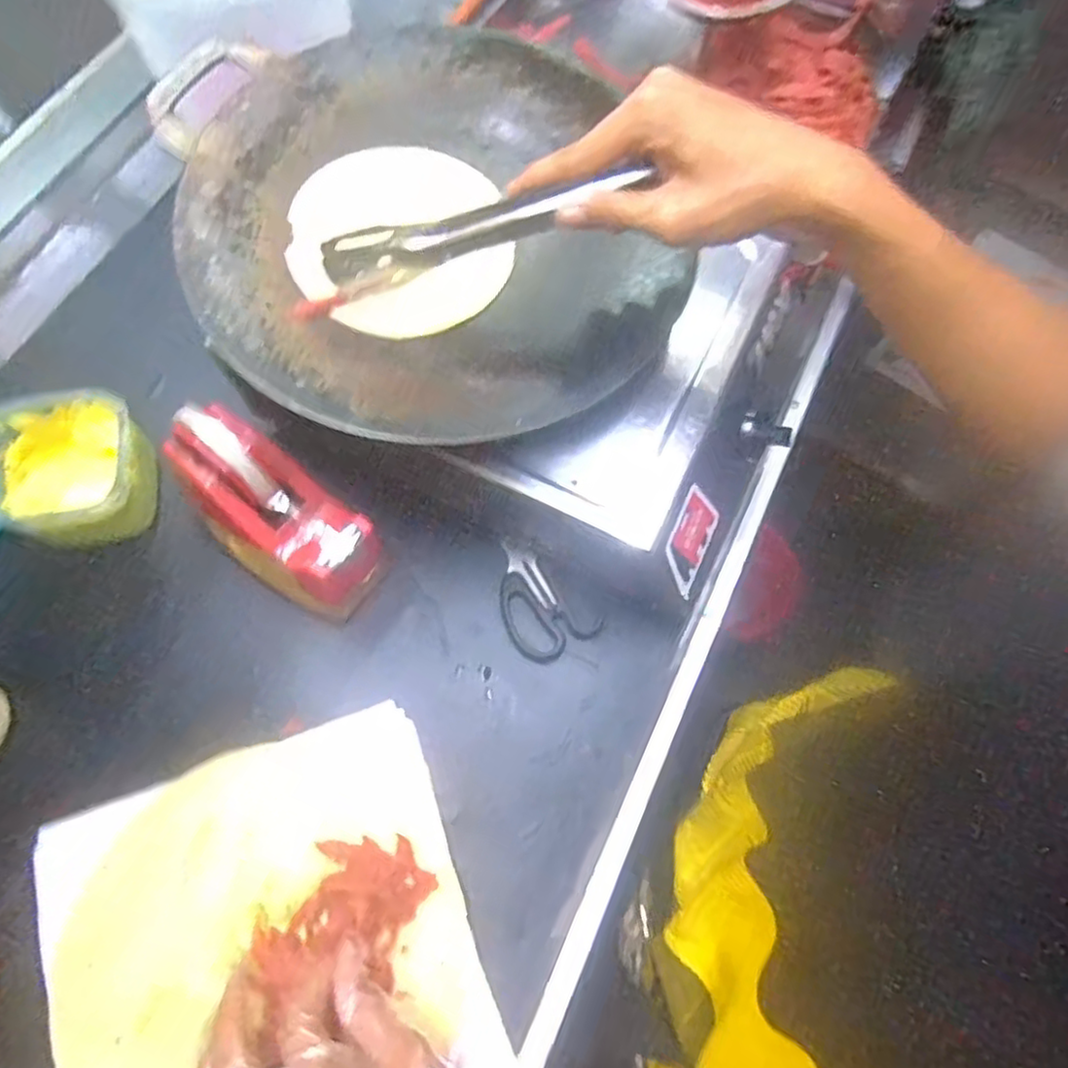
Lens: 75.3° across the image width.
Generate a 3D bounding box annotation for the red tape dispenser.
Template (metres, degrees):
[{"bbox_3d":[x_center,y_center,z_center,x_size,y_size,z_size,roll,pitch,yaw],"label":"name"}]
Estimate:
[{"bbox_3d":[-0.181,-0.011,0.496,0.156,0.119,0.081,39,72,12],"label":"red tape dispenser"}]

